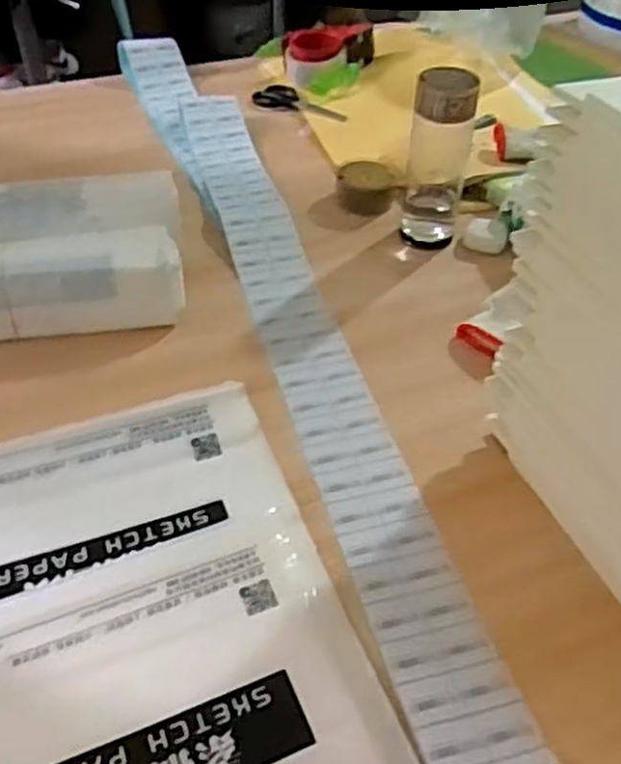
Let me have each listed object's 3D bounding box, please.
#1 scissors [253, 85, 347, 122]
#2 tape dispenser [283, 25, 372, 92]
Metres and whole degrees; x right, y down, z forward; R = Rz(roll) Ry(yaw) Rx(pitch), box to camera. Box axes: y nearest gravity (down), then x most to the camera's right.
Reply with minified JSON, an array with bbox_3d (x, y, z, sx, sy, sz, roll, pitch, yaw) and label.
[{"bbox_3d":[-0.009,-0.416,1.139,0.155,0.009,0.065,19,48,15],"label":"scissors"},{"bbox_3d":[0.025,-0.513,1.185,0.140,0.060,0.092,-24,51,-23],"label":"tape dispenser"}]

